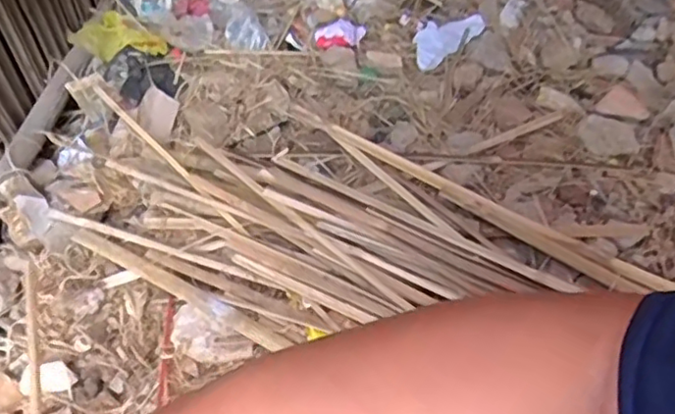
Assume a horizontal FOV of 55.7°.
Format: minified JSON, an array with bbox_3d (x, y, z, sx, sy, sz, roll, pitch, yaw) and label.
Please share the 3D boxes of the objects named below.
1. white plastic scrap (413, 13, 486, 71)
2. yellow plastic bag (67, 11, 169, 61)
[{"bbox_3d":[0.209,-0.346,1.302,0.184,0.037,0.111,-33,56,-27],"label":"white plastic scrap"},{"bbox_3d":[-0.435,-0.336,1.263,0.181,0.038,0.110,27,53,22],"label":"yellow plastic bag"}]

